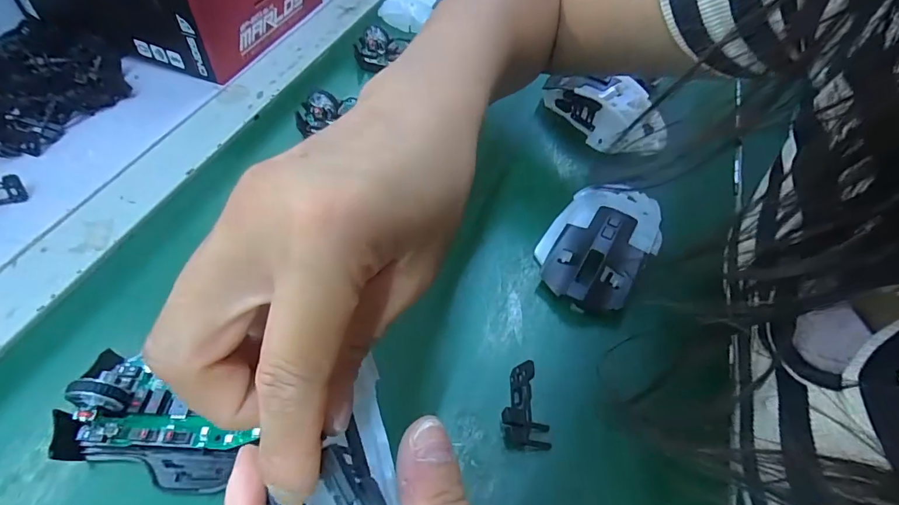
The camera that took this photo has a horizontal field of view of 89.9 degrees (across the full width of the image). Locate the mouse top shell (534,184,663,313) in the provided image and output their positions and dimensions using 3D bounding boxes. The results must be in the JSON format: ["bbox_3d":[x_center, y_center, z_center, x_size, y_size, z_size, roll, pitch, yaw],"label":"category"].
[{"bbox_3d":[0.098,-0.005,0.298,0.065,0.039,0.091,31,58,21],"label":"mouse top shell"}]

